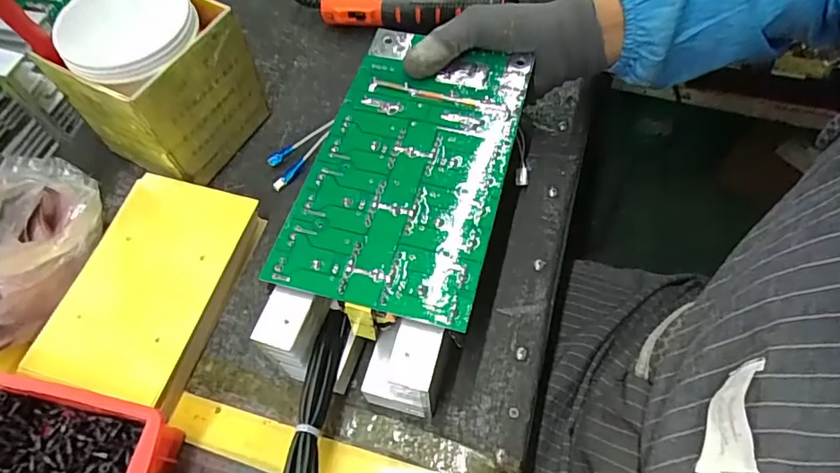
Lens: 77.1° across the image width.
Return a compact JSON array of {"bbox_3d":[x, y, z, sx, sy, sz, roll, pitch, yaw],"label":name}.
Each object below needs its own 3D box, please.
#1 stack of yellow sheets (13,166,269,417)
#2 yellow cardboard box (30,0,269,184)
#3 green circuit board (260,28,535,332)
[{"bbox_3d":[-0.191,0.035,0.382,0.100,0.030,0.156,13,63,9],"label":"stack of yellow sheets"},{"bbox_3d":[-0.196,-0.114,0.419,0.087,0.110,0.111,26,65,15],"label":"yellow cardboard box"},{"bbox_3d":[-0.007,-0.052,0.346,0.124,0.007,0.213,13,63,9],"label":"green circuit board"}]

